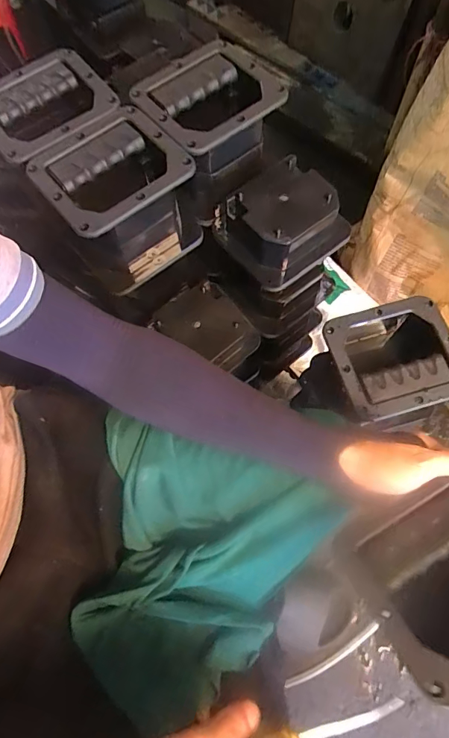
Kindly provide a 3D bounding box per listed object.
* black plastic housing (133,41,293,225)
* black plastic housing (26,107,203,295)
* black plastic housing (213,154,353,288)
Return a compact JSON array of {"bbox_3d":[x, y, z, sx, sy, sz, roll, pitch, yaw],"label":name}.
[{"bbox_3d":[-0.018,-0.300,0.535,0.145,0.105,0.141,-40,72,-12],"label":"black plastic housing"},{"bbox_3d":[-0.120,-0.195,0.517,0.146,0.134,0.134,-37,71,-11],"label":"black plastic housing"},{"bbox_3d":[0.072,-0.189,0.547,0.141,0.079,0.133,-36,71,-11],"label":"black plastic housing"}]

